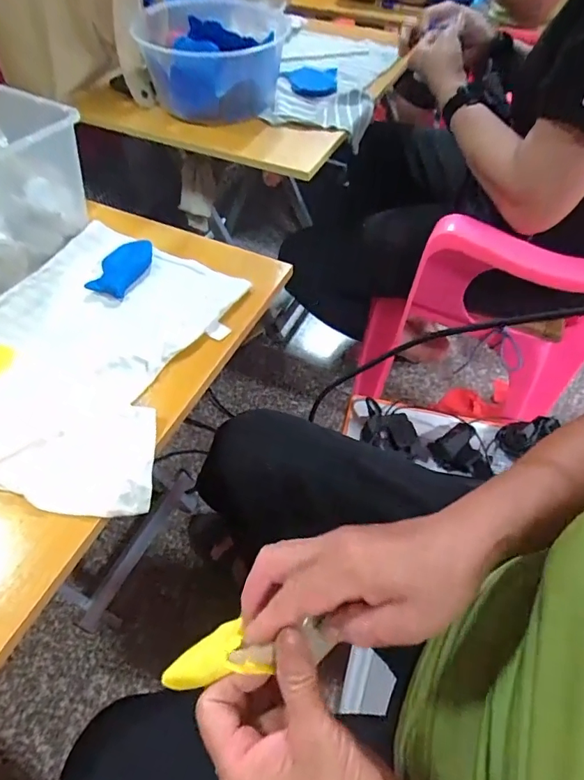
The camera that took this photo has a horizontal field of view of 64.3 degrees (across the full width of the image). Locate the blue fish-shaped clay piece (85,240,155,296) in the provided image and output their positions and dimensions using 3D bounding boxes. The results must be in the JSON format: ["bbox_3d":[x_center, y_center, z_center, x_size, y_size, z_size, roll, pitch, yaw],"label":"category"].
[{"bbox_3d":[-0.203,-0.148,0.555,0.043,0.015,0.088,14,54,9],"label":"blue fish-shaped clay piece"}]

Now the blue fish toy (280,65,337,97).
[{"bbox_3d":[0.032,-0.527,0.790,0.095,0.014,0.111,-2,53,-3],"label":"blue fish toy"}]

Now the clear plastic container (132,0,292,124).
[{"bbox_3d":[-0.121,-0.496,0.719,0.206,0.104,0.193,-15,55,-12],"label":"clear plastic container"}]

